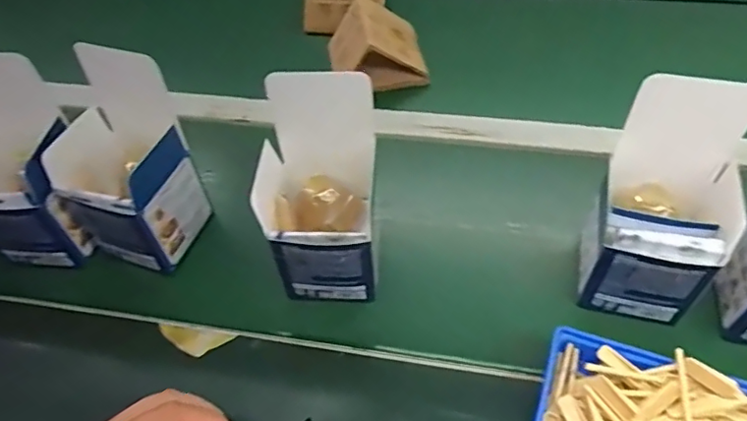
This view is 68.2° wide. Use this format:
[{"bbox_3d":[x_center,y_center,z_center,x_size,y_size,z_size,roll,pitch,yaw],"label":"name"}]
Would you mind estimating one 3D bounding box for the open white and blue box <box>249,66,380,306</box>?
[{"bbox_3d":[-0.042,-0.015,0.443,0.087,0.159,0.099,0,52,4],"label":"open white and blue box"}]

